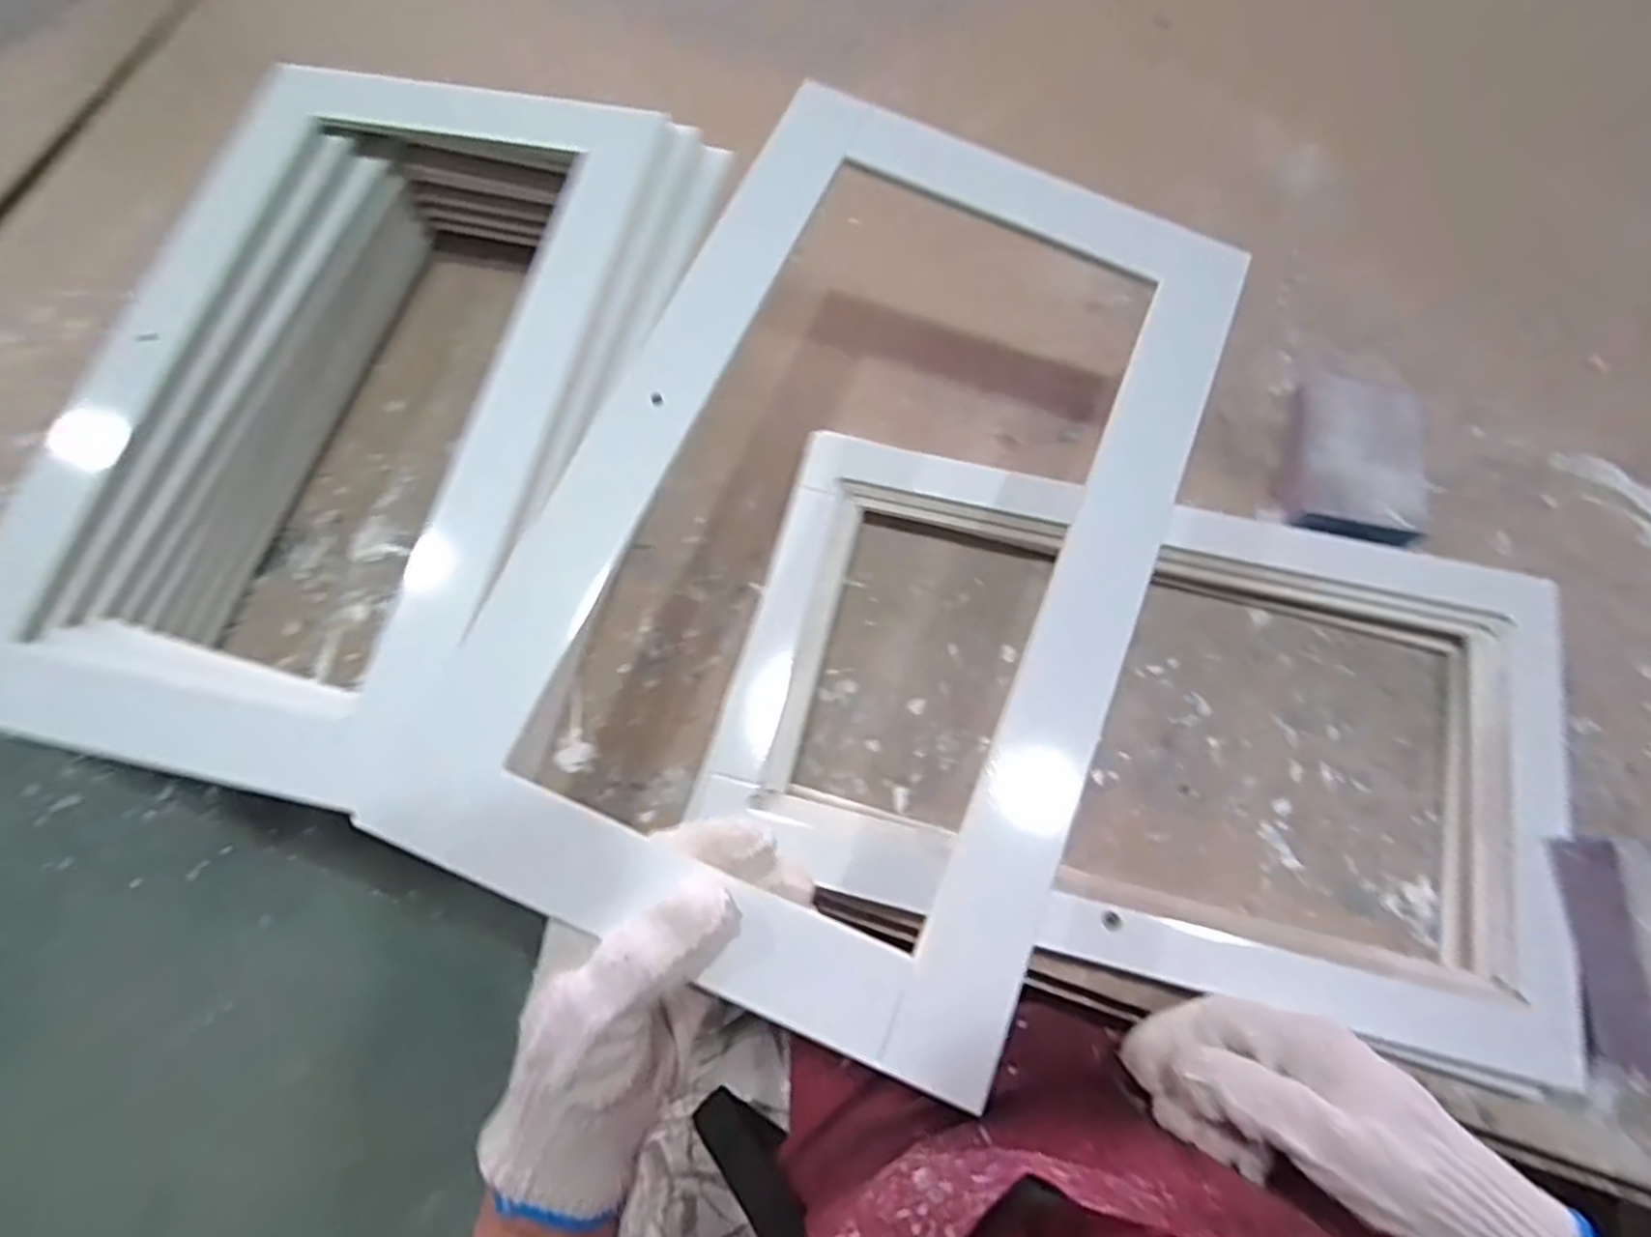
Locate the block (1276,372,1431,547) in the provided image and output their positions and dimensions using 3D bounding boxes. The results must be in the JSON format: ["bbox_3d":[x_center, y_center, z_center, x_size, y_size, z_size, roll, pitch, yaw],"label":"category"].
[{"bbox_3d":[0.322,-0.094,0.465,0.077,0.032,0.108,18,72,8],"label":"block"}]

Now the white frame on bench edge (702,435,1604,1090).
[{"bbox_3d":[0.163,0.053,0.412,0.424,0.023,0.254,13,72,7],"label":"white frame on bench edge"}]

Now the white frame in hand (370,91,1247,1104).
[{"bbox_3d":[0.020,-0.059,0.348,0.266,0.033,0.424,21,73,9],"label":"white frame in hand"}]

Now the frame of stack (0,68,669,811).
[{"bbox_3d":[-0.264,-0.133,0.417,0.250,0.025,0.427,11,71,6],"label":"frame of stack"}]

